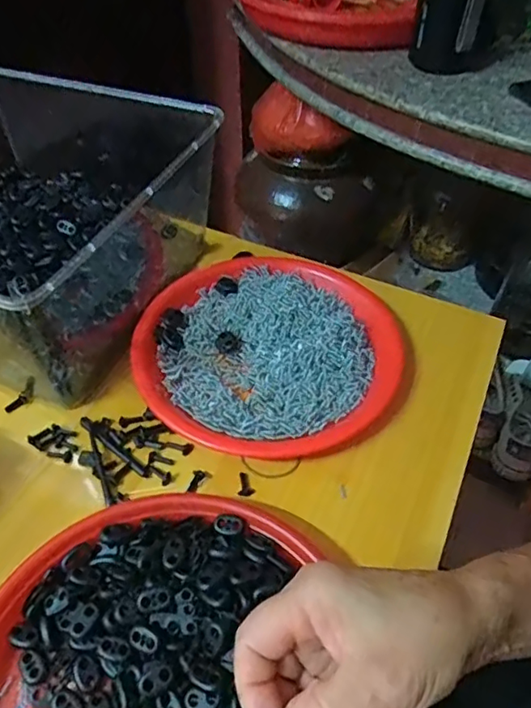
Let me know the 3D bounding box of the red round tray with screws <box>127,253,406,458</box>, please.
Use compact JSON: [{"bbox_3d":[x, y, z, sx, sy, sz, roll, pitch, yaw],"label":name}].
[{"bbox_3d":[0.005,-0.009,0.497,0.217,0.023,0.229,0,48,0],"label":"red round tray with screws"}]

